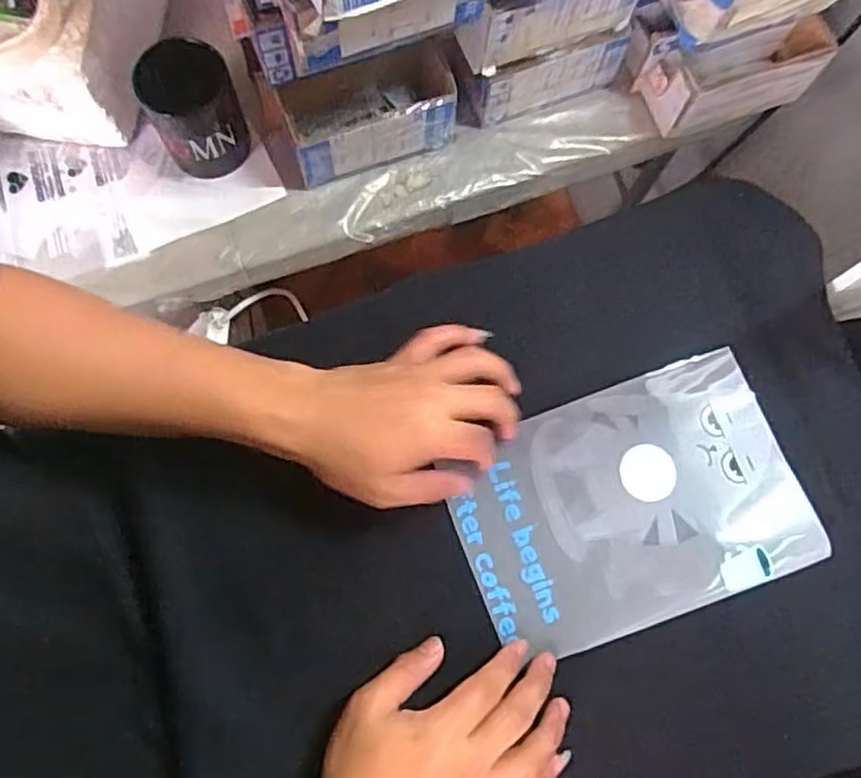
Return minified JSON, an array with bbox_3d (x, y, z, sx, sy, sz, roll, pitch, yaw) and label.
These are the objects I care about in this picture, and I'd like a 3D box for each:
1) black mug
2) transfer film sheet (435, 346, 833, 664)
[{"bbox_3d":[-0.218,-0.257,0.624,0.080,0.088,0.085,-27,79,-8],"label":"black mug"},{"bbox_3d":[0.137,0.080,0.470,0.231,0.006,0.156,-19,77,-5],"label":"transfer film sheet"}]

